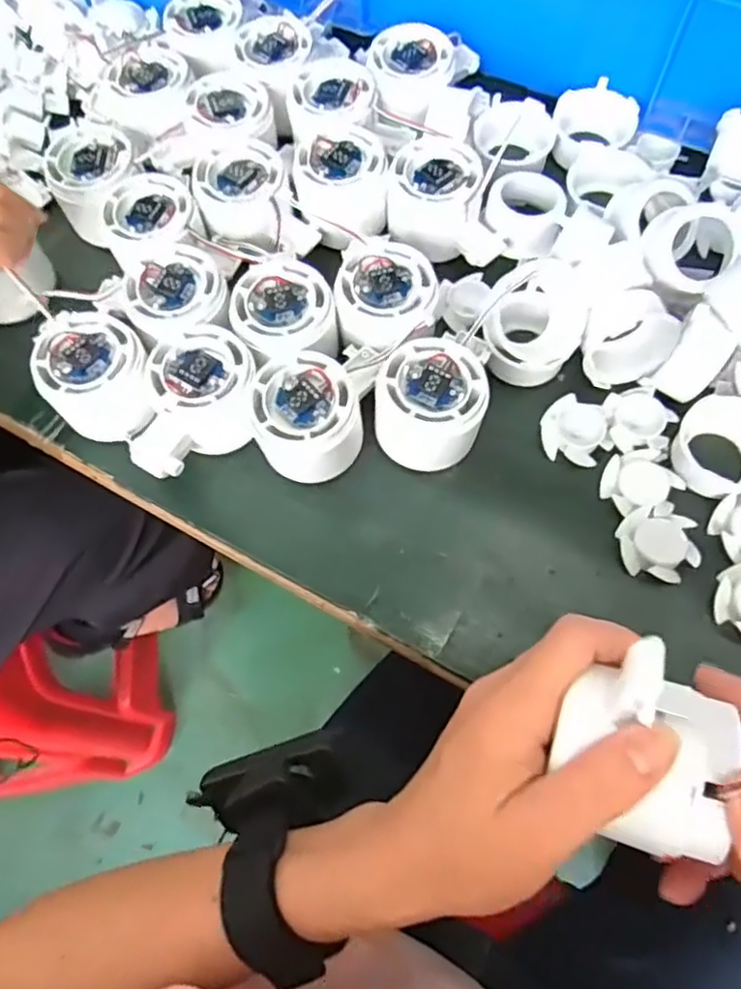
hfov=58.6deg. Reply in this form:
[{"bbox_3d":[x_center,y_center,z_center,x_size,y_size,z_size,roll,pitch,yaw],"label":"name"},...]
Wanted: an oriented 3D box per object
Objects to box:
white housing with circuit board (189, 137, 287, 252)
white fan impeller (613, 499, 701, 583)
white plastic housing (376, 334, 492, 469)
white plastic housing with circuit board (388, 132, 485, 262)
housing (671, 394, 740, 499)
[{"bbox_3d":[-0.080,-0.191,0.417,0.052,0.032,0.058,5,70,5],"label":"white housing with circuit board"},{"bbox_3d":[0.153,0.026,0.350,0.040,0.011,0.040,-1,70,3],"label":"white fan impeller"},{"bbox_3d":[0.036,-0.048,0.364,0.062,0.047,0.062,0,70,3],"label":"white plastic housing"},{"bbox_3d":[0.040,-0.188,0.413,0.052,0.033,0.062,14,71,8],"label":"white plastic housing with circuit board"},{"bbox_3d":[0.197,-0.026,0.370,0.058,0.021,0.055,-1,70,3],"label":"housing"}]

